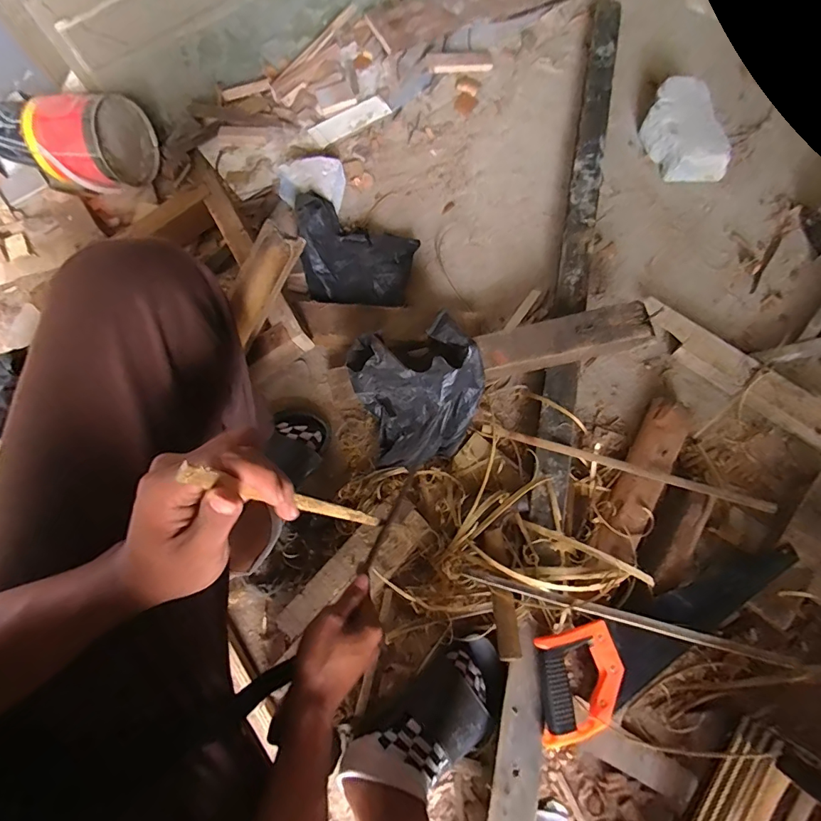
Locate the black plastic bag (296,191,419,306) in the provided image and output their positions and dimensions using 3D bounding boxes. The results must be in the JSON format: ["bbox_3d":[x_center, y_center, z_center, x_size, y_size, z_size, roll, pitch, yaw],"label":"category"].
[{"bbox_3d":[-0.113,-0.282,0.823,0.225,0.098,0.165,13,74,6],"label":"black plastic bag"}]

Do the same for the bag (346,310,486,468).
[{"bbox_3d":[0.010,-0.032,0.661,0.172,0.172,0.187,-16,73,-3],"label":"bag"}]

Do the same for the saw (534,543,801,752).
[{"bbox_3d":[0.361,0.314,0.615,0.420,0.032,0.116,-16,74,-10],"label":"saw"}]

